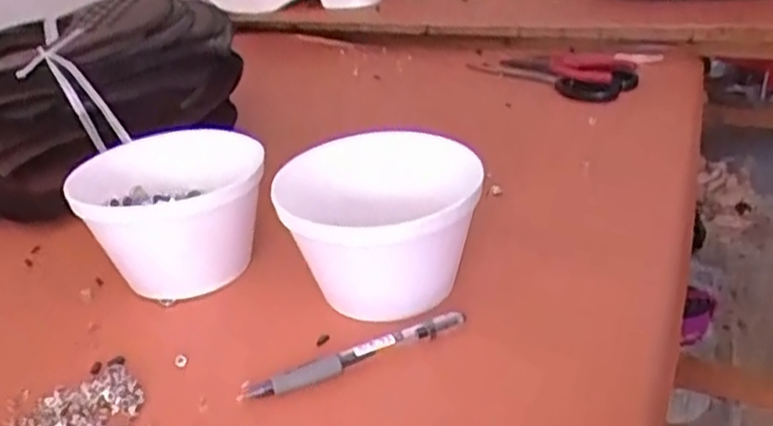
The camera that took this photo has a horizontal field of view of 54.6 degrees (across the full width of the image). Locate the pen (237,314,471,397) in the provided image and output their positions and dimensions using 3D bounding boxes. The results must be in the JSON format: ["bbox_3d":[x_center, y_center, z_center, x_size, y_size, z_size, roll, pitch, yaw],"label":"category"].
[{"bbox_3d":[-0.016,0.080,0.428,0.128,0.013,0.010,-16,30,-17],"label":"pen"}]

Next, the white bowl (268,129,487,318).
[{"bbox_3d":[0.000,0.009,0.472,0.115,0.092,0.115,-5,28,3],"label":"white bowl"}]

